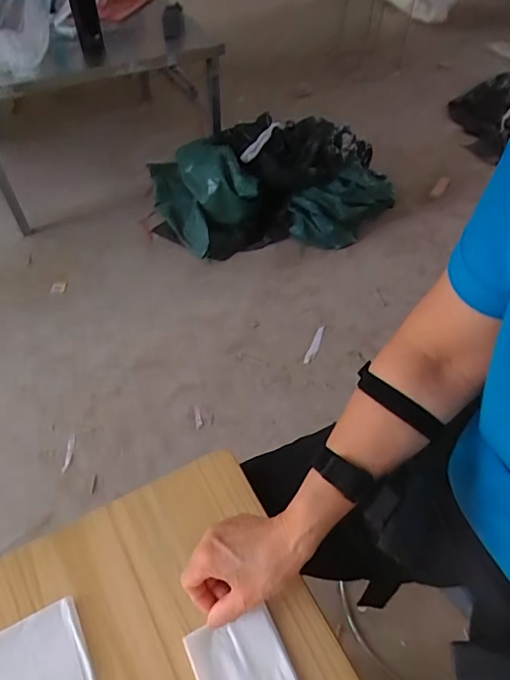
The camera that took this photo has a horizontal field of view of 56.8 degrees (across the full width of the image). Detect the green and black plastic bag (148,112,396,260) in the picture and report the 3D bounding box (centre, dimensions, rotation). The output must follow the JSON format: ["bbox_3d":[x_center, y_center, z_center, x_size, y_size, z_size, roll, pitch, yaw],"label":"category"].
[{"bbox_3d":[0.047,-0.503,1.499,0.728,0.274,0.387,-9,52,-9],"label":"green and black plastic bag"}]

